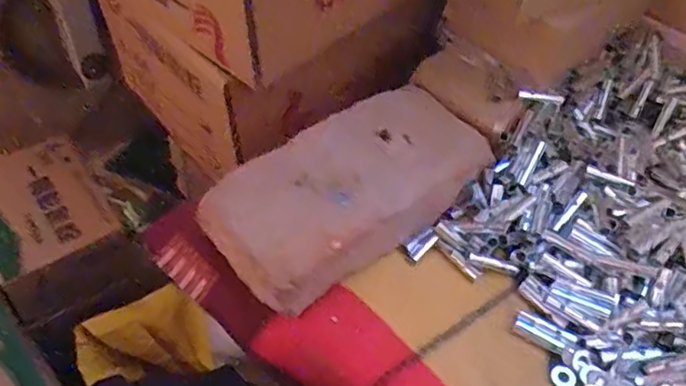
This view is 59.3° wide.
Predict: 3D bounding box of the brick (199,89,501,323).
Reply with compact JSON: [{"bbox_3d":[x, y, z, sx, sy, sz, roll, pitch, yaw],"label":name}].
[{"bbox_3d":[0.012,-0.007,0.481,0.229,0.061,0.107,-34,59,-27],"label":"brick"}]

